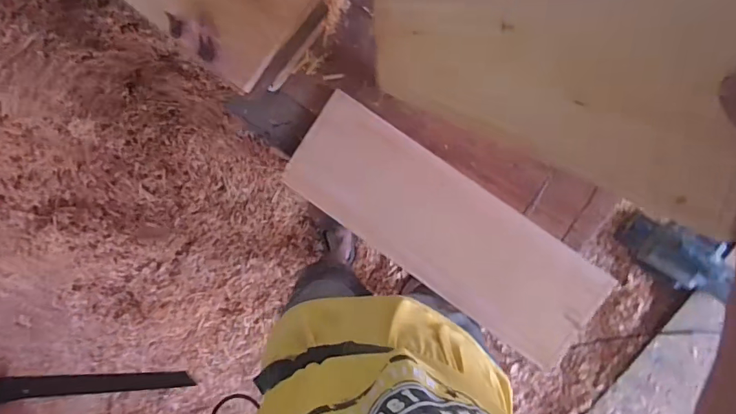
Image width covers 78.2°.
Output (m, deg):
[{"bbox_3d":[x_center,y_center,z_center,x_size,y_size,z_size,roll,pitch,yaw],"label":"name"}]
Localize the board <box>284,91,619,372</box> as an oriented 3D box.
[{"bbox_3d":[0.127,0.038,0.778,0.578,0.034,0.199,34,95,5],"label":"board"}]

